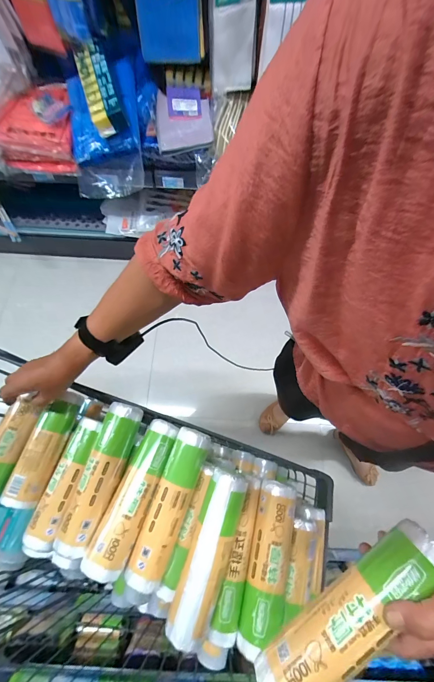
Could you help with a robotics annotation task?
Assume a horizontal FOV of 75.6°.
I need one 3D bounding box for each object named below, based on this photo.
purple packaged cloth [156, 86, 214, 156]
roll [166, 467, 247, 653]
[{"bbox_3d":[-0.118,-0.771,0.968,0.186,0.031,0.232,-9,85,0],"label":"purple packaged cloth"},{"bbox_3d":[-0.009,0.310,0.410,0.061,0.050,0.222,18,70,5],"label":"roll"}]

